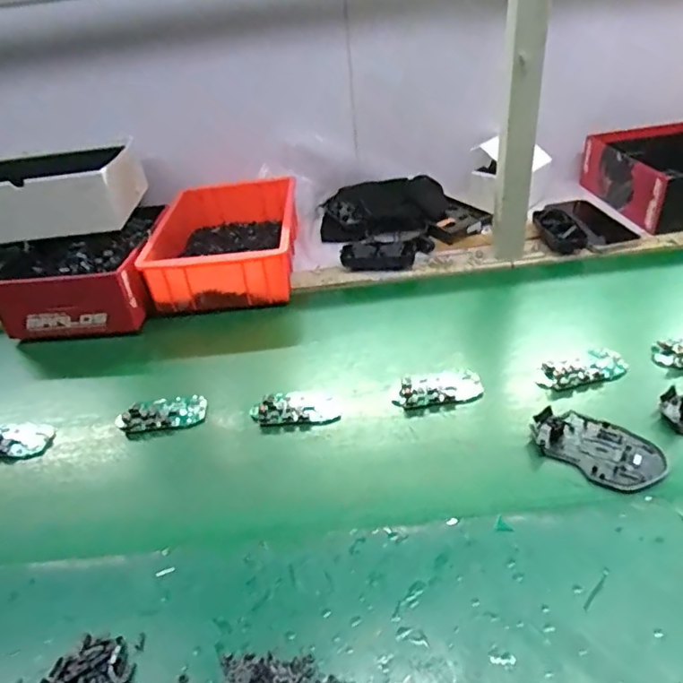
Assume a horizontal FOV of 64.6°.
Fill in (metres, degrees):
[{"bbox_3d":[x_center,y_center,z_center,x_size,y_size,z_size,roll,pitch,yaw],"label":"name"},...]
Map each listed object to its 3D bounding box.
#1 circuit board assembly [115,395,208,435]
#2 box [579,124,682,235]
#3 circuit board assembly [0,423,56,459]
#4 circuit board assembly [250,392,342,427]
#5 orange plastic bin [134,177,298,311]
[{"bbox_3d":[-0.199,0.080,0.606,0.094,0.017,0.040,-10,39,-4],"label":"circuit board assembly"},{"bbox_3d":[0.545,-0.270,0.877,0.213,0.094,0.249,-8,39,-1],"label":"box"},{"bbox_3d":[-0.363,0.107,0.592,0.092,0.018,0.039,-3,39,5],"label":"circuit board assembly"},{"bbox_3d":[-0.049,0.074,0.596,0.095,0.009,0.040,-2,39,6],"label":"circuit board assembly"},{"bbox_3d":[-0.175,-0.164,0.849,0.204,0.086,0.291,-5,39,2],"label":"orange plastic bin"}]

